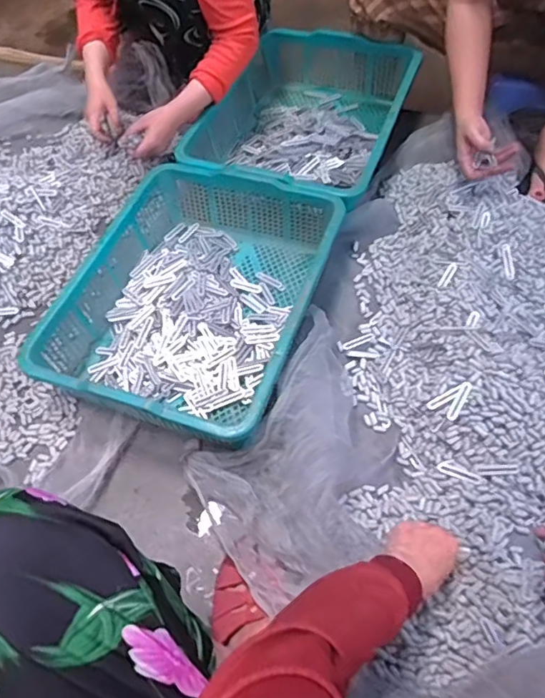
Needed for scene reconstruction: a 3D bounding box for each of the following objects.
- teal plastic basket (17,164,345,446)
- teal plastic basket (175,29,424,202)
[{"bbox_3d":[-0.127,-0.091,0.901,0.389,0.115,0.483,15,59,14],"label":"teal plastic basket"},{"bbox_3d":[0.063,-0.462,1.123,0.379,0.124,0.471,17,59,15],"label":"teal plastic basket"}]

